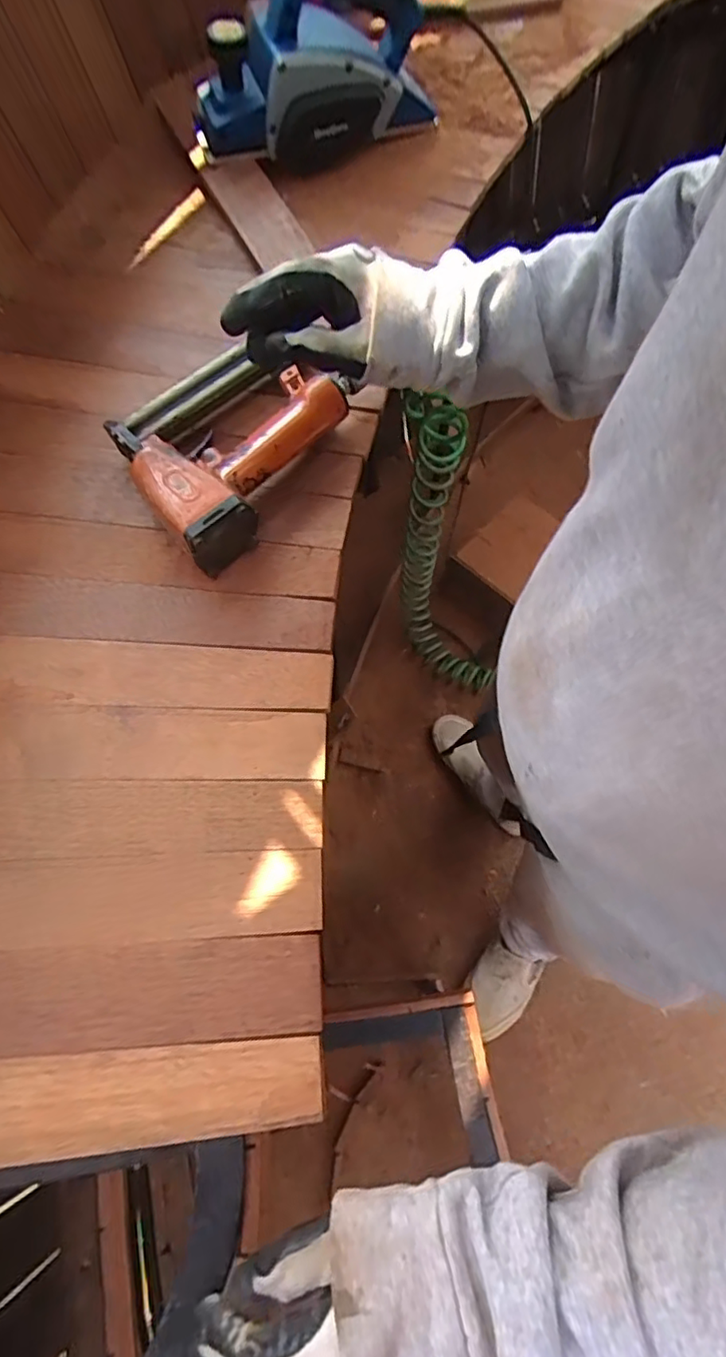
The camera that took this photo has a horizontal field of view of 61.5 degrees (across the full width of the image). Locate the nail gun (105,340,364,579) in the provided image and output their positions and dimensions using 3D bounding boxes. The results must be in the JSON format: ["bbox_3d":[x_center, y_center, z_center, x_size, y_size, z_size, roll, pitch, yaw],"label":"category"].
[{"bbox_3d":[-0.114,-0.207,0.530,0.187,0.058,0.169,-41,73,-13],"label":"nail gun"}]

